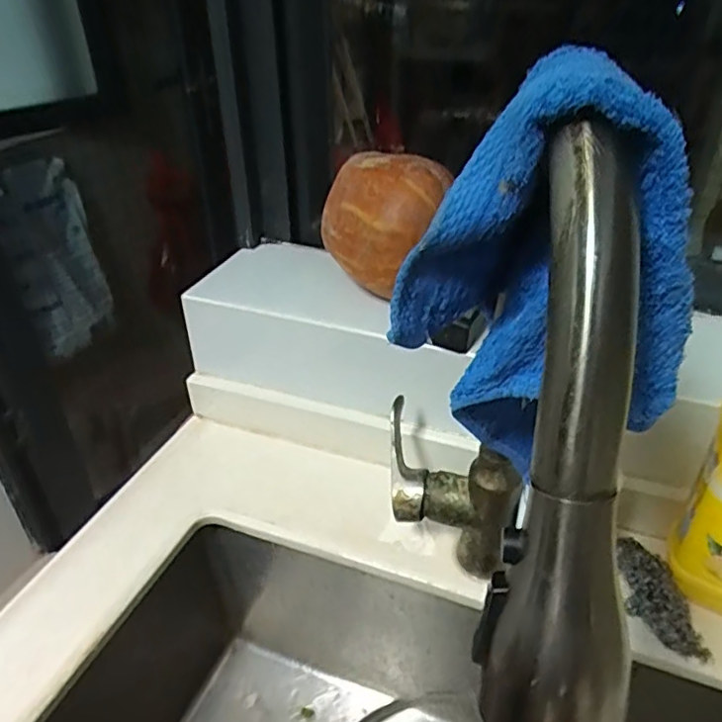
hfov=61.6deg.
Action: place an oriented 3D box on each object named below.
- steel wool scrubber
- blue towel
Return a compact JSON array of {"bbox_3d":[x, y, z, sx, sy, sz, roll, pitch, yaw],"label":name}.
[{"bbox_3d":[0.230,0.189,0.477,0.034,0.042,0.094,-6,35,-7],"label":"steel wool scrubber"},{"bbox_3d":[0.074,-0.032,0.255,0.110,0.176,0.052,10,36,16],"label":"blue towel"}]

